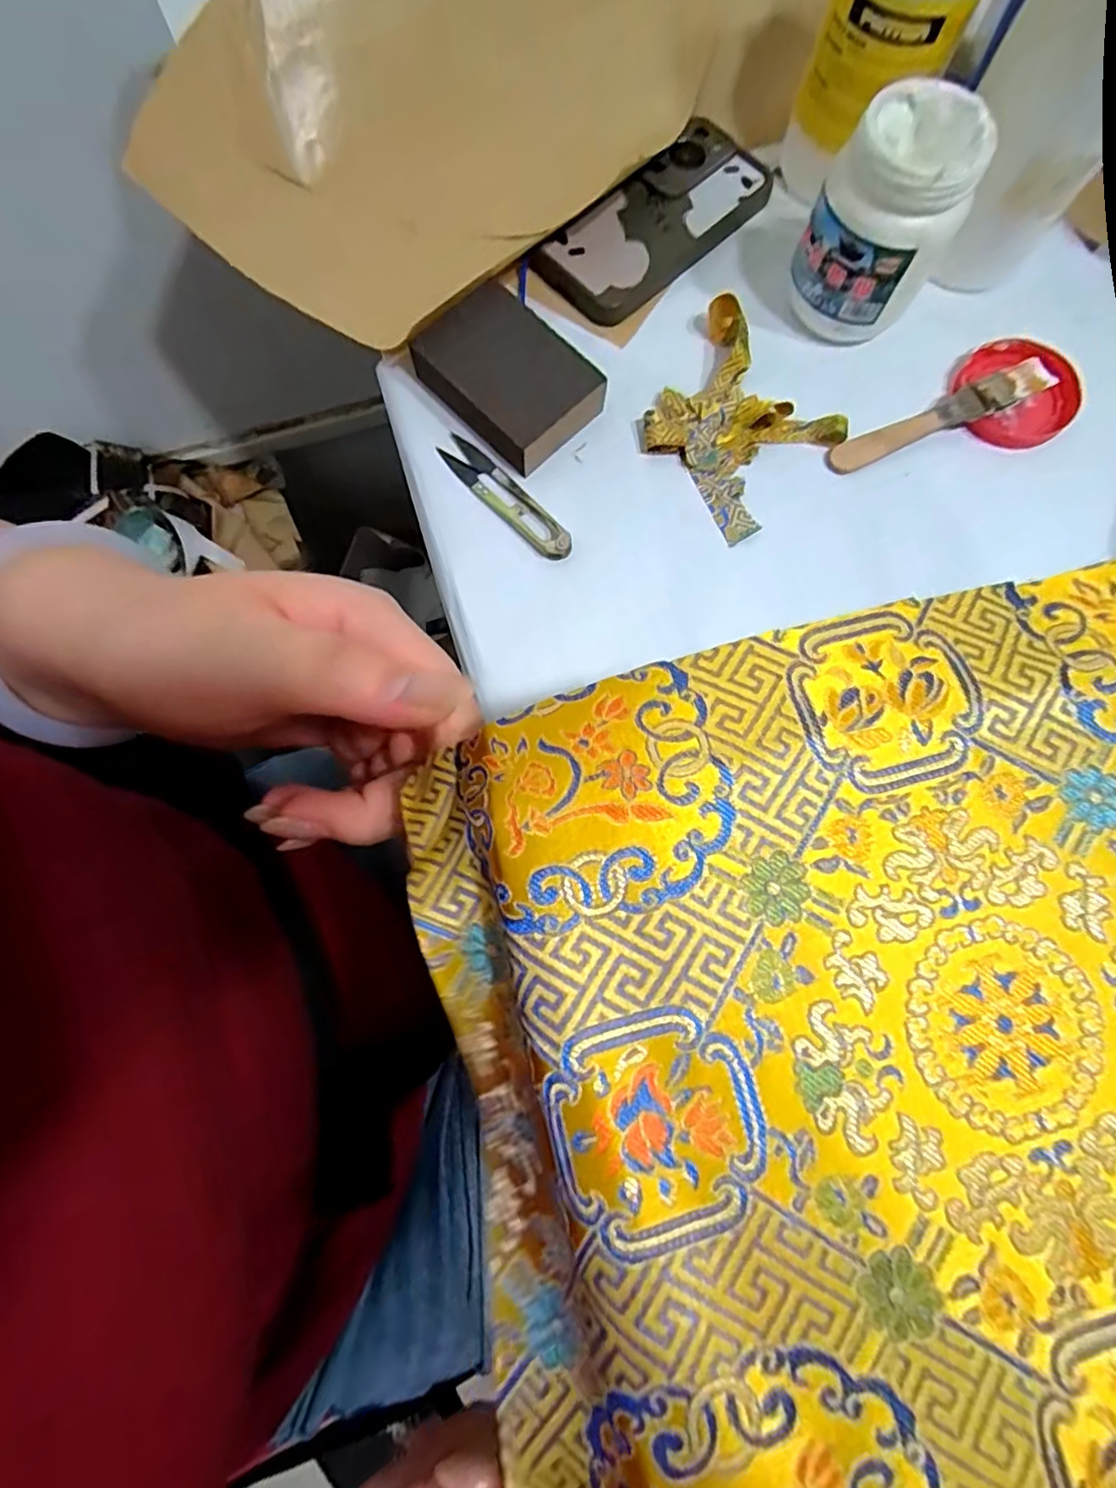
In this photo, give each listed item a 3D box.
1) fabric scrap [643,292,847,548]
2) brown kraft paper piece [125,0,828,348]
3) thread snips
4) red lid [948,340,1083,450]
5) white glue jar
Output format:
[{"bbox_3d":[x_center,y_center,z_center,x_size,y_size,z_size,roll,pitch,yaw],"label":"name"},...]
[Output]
[{"bbox_3d":[0.104,-0.196,0.357,0.100,0.020,0.117,-40,82,-9],"label":"fabric scrap"},{"bbox_3d":[-0.025,-0.452,0.375,0.480,0.199,0.153,-26,79,7],"label":"brown kraft paper piece"},{"bbox_3d":[-0.031,-0.145,0.350,0.020,0.013,0.102,-44,82,-10],"label":"thread snips"},{"bbox_3d":[0.285,-0.216,0.370,0.066,0.017,0.068,0,78,-2],"label":"red lid"},{"bbox_3d":[0.183,-0.291,0.340,0.071,0.094,0.066,0,78,-2],"label":"white glue jar"}]

